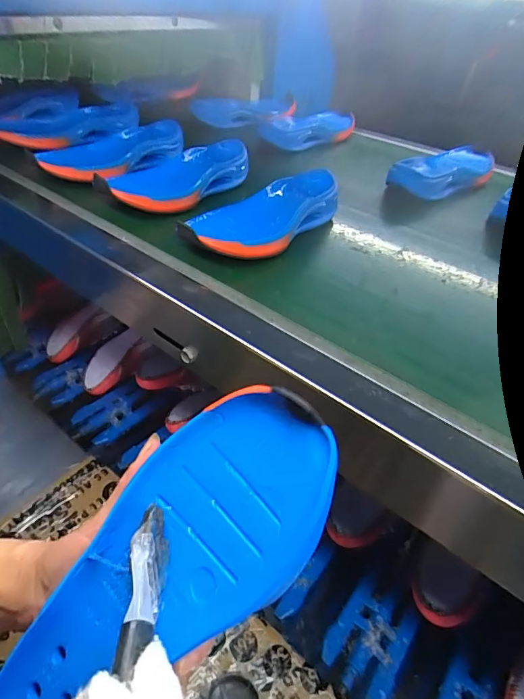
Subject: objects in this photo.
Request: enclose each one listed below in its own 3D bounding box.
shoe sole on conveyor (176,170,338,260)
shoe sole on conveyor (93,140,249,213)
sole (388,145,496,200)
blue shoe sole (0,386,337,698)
[{"bbox_3d":[0.006,-0.156,0.501,0.096,0.044,0.231,27,46,26],"label":"shoe sole on conveyor"},{"bbox_3d":[-0.115,-0.233,0.570,0.105,0.046,0.232,24,44,23],"label":"shoe sole on conveyor"},{"bbox_3d":[0.296,-0.280,0.668,0.093,0.042,0.247,34,49,31],"label":"sole"},{"bbox_3d":[-0.062,0.123,0.217,0.247,0.043,0.095,-45,50,2],"label":"blue shoe sole"}]

